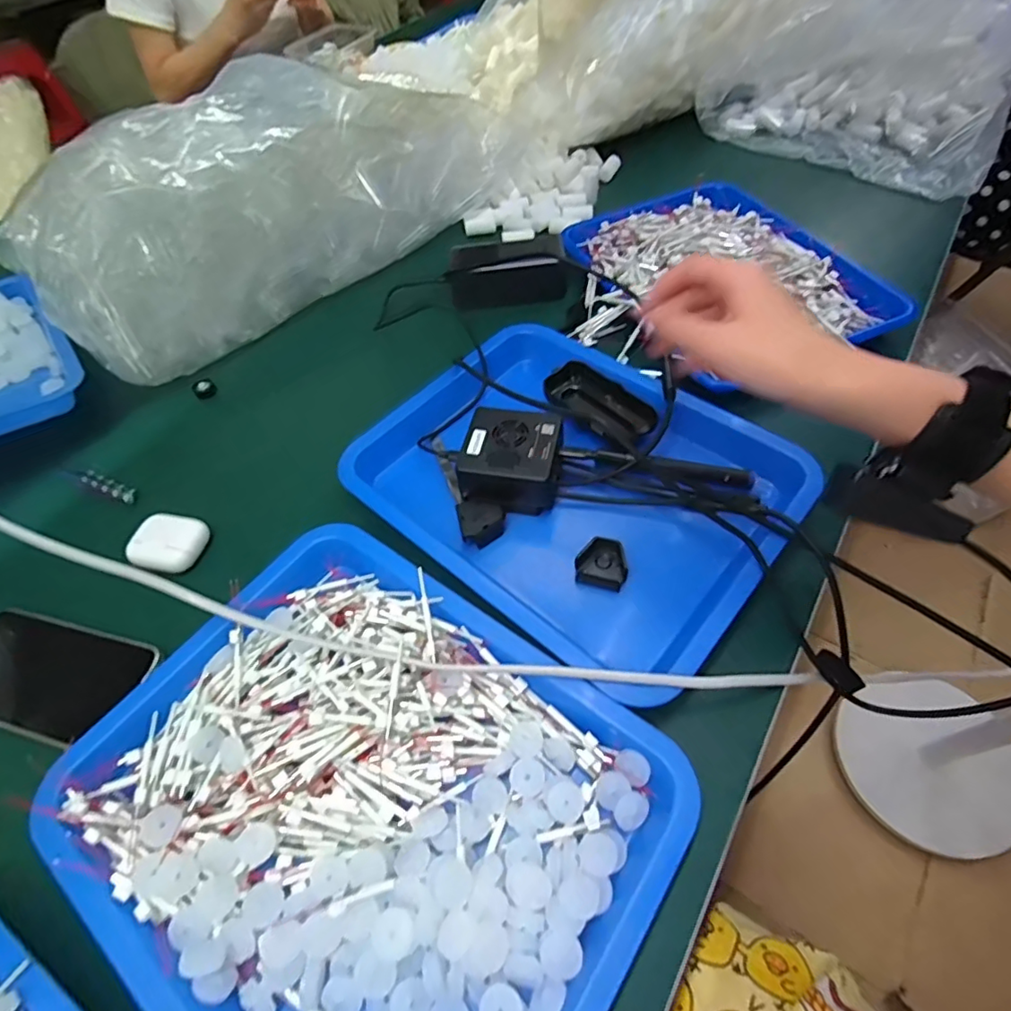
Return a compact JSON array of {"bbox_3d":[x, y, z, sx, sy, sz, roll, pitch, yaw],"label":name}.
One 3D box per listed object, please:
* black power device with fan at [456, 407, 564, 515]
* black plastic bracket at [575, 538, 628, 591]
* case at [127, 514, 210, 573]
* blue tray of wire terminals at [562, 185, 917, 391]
[{"bbox_3d":[0.005,-0.041,0.457,0.077,0.036,0.073,9,56,11],"label":"black power device with fan"},{"bbox_3d":[0.074,0.043,0.422,0.039,0.012,0.039,13,57,14],"label":"black plastic bracket"},{"bbox_3d":[-0.280,0.034,0.461,0.052,0.025,0.050,7,55,9],"label":"case"},{"bbox_3d":[0.234,-0.265,0.604,0.241,0.036,0.318,-22,56,-11],"label":"blue tray of wire terminals"}]

